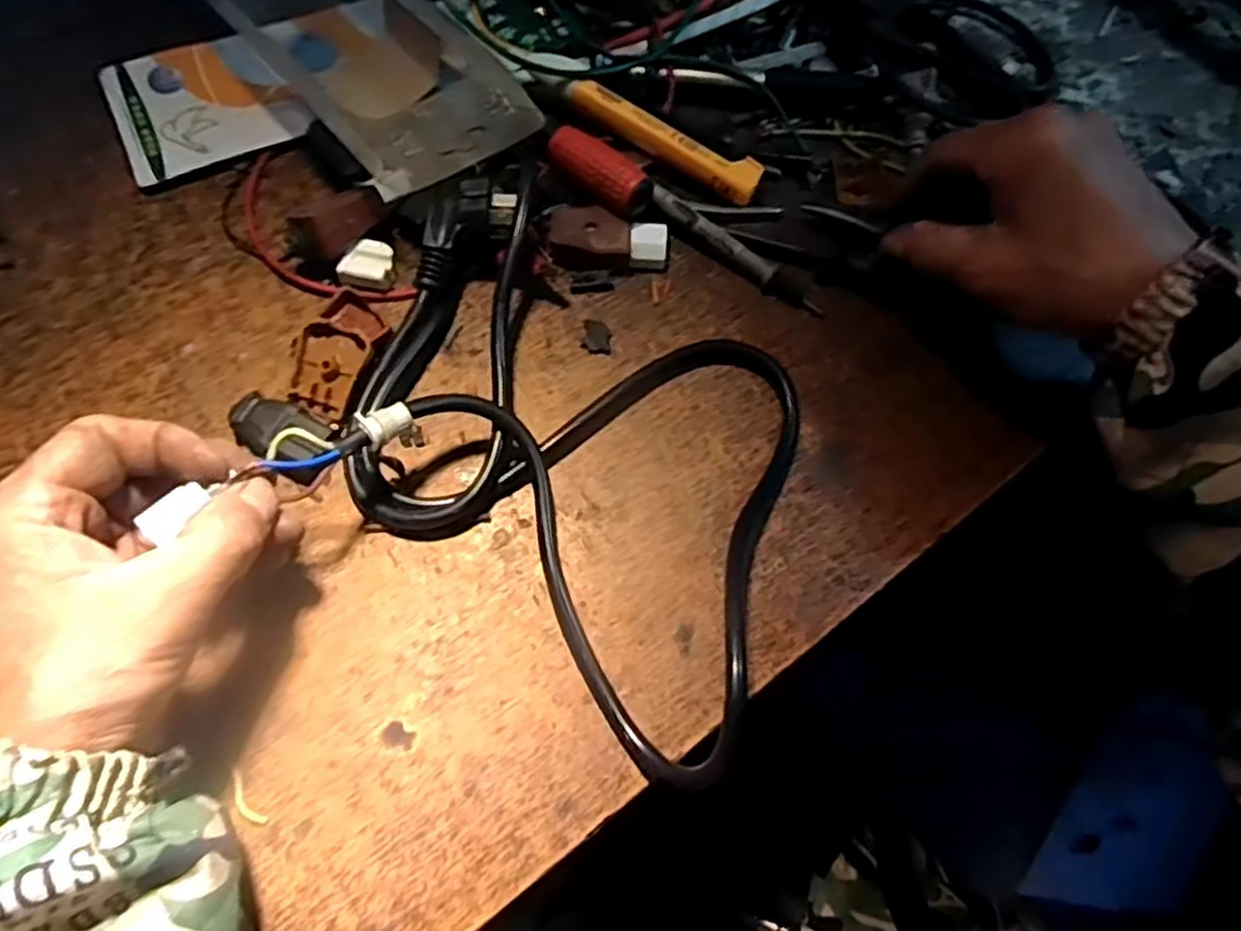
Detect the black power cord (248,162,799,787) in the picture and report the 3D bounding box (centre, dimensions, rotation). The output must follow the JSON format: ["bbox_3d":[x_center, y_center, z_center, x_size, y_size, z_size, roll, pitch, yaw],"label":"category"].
[{"bbox_3d":[-0.014,-0.016,0.328,0.230,0.054,0.188,34,70,11],"label":"black power cord"}]

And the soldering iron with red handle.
[{"bbox_3d":[0.033,-0.120,0.381,0.153,0.018,0.025,30,68,-8],"label":"soldering iron with red handle"}]

